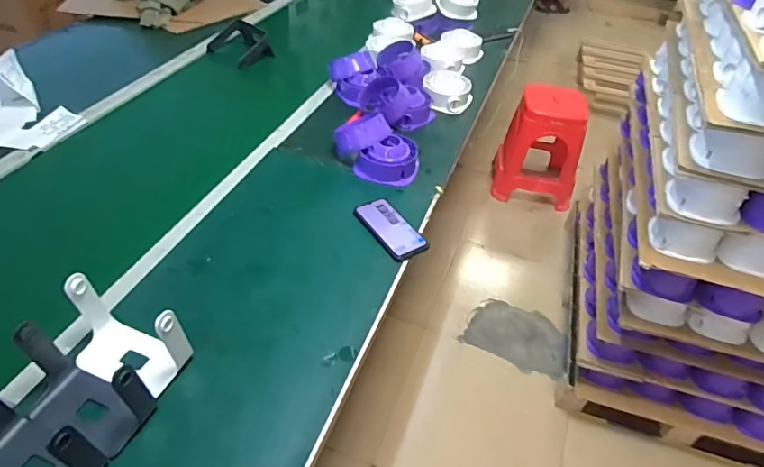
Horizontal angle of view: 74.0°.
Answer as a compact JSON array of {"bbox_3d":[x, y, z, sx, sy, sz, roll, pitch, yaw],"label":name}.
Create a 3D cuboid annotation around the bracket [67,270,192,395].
[{"bbox_3d":[-0.360,0.145,0.709,0.168,0.142,0.086,17,45,12],"label":"bracket"}]

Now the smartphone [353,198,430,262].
[{"bbox_3d":[0.017,-0.014,0.982,0.088,0.008,0.157,-24,51,-27],"label":"smartphone"}]

